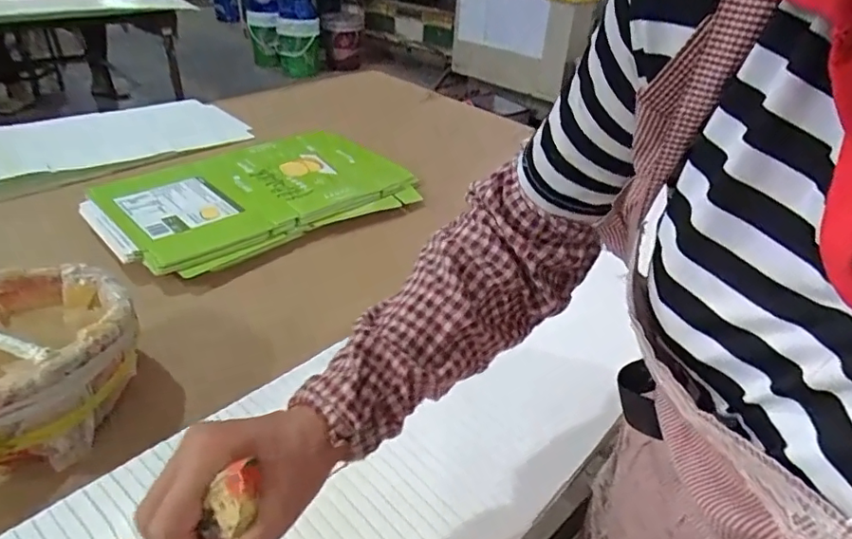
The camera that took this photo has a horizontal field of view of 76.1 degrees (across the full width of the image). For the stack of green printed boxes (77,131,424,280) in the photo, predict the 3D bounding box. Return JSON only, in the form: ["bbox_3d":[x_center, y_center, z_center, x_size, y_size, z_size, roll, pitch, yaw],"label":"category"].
[{"bbox_3d":[-0.293,-0.149,0.982,0.544,0.045,0.352,-24,45,-36],"label":"stack of green printed boxes"}]

